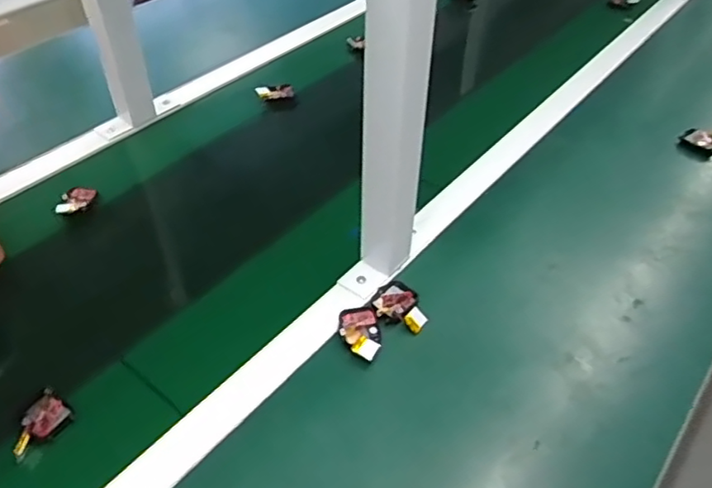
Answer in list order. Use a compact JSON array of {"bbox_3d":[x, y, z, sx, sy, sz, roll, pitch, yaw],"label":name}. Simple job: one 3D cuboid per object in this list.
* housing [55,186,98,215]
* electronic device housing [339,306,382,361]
[{"bbox_3d":[-0.337,-0.053,0.734,0.040,0.010,0.049,-3,45,-3],"label":"housing"},{"bbox_3d":[0.005,0.086,0.592,0.037,0.015,0.060,-8,45,-8],"label":"electronic device housing"}]

